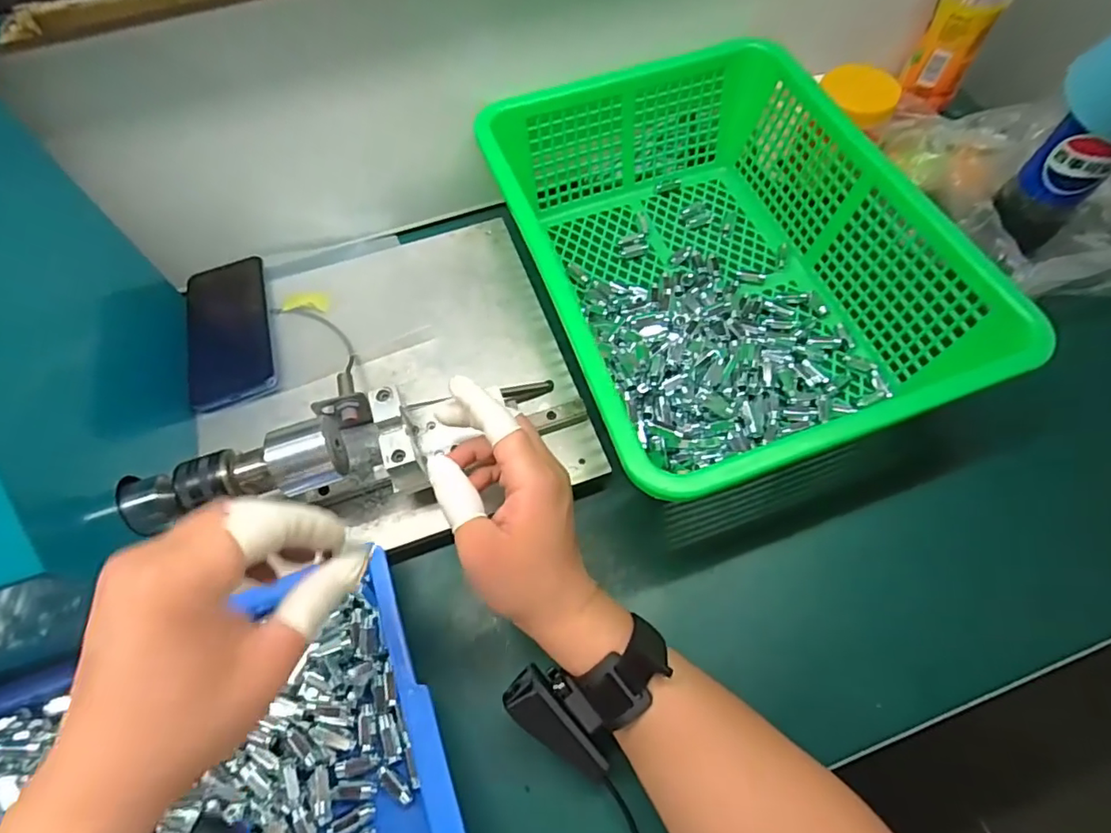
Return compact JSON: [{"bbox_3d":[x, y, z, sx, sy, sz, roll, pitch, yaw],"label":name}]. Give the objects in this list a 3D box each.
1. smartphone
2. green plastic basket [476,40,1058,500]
[{"bbox_3d":[-0.287,-0.078,0.488,0.071,0.010,0.154,-19,64,-7],"label":"smartphone"},{"bbox_3d":[0.150,-0.135,0.484,0.328,0.125,0.386,-19,64,-8],"label":"green plastic basket"}]

